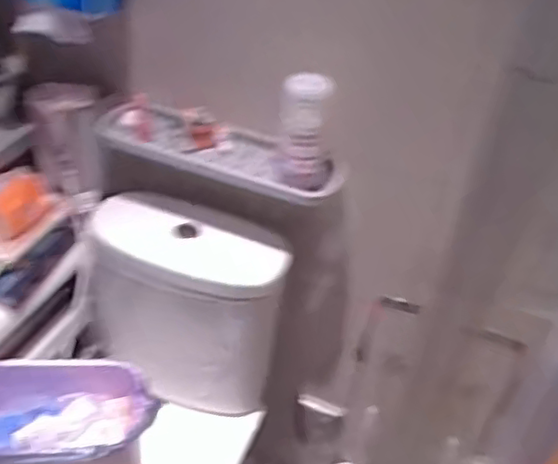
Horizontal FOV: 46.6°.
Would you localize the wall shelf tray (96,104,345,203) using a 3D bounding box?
[{"bbox_3d":[-0.107,-0.134,1.066,0.429,0.055,0.105,18,41,15],"label":"wall shelf tray"}]

